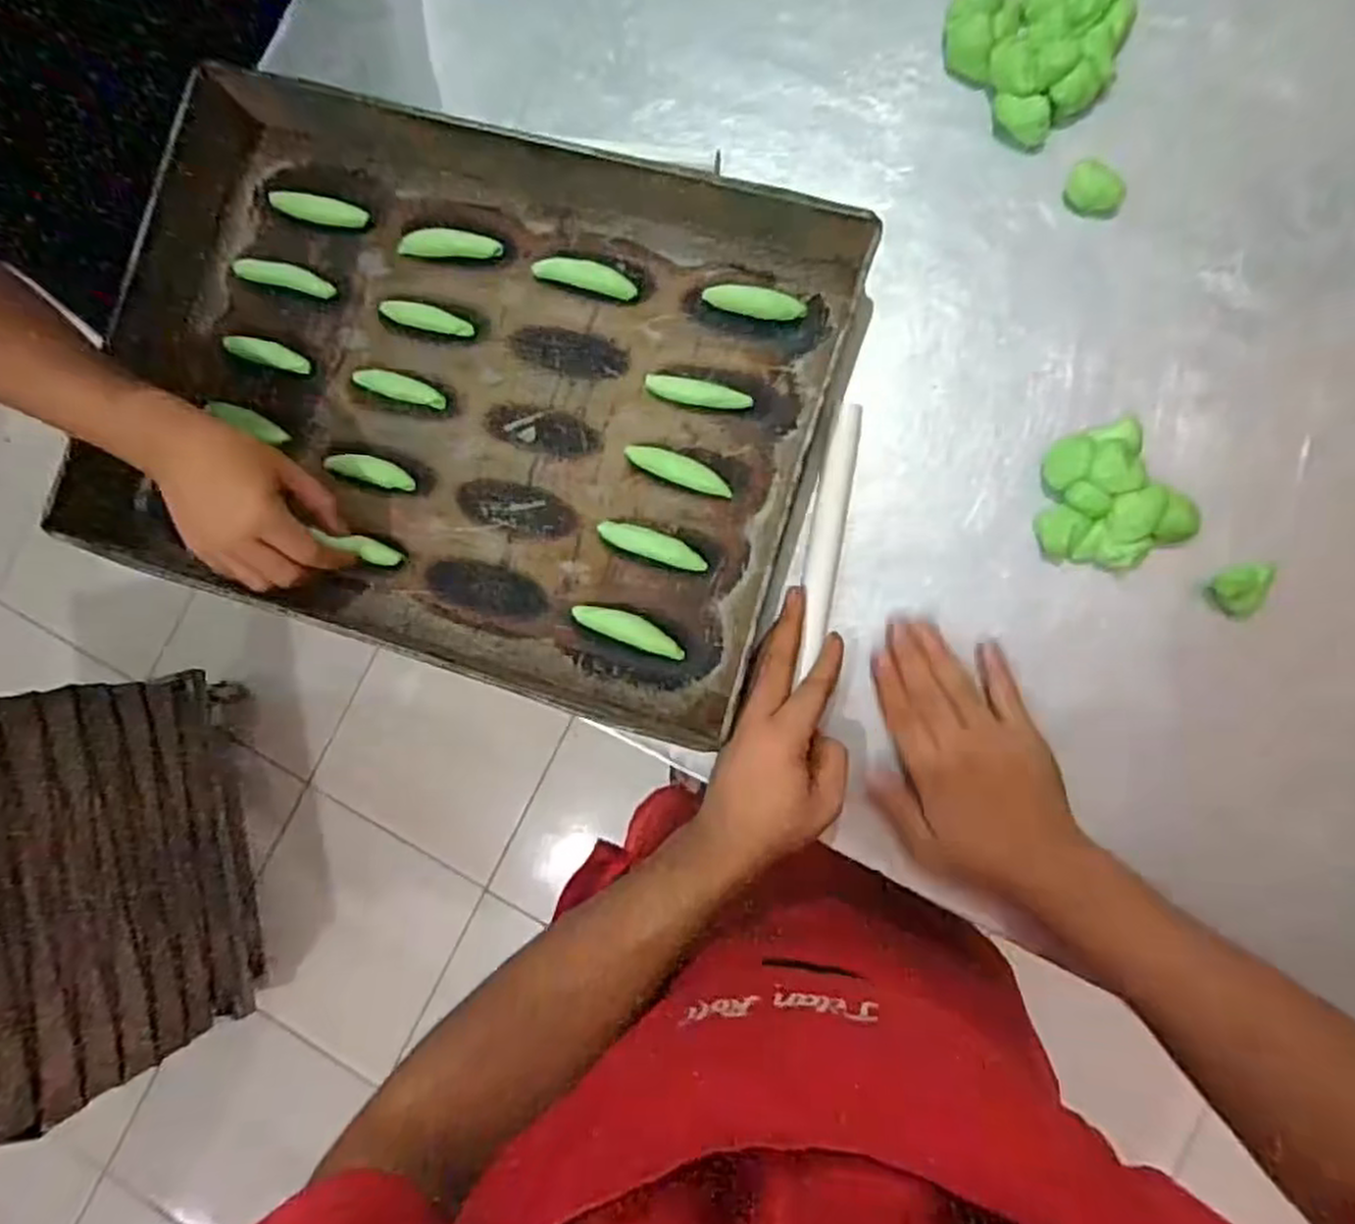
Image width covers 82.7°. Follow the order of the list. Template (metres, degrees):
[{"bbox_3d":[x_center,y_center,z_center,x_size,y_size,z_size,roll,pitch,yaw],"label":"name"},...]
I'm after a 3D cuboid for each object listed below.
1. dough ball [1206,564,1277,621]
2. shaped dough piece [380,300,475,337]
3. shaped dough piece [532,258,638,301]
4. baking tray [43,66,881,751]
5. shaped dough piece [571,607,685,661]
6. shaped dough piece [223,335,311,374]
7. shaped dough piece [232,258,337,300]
[{"bbox_3d":[0.368,-0.013,0.507,0.035,0.032,0.033,-1,85,6],"label":"dough ball"},{"bbox_3d":[-0.192,-0.225,0.591,0.072,0.015,0.021,18,87,8],"label":"shaped dough piece"},{"bbox_3d":[-0.068,-0.253,0.581,0.079,0.013,0.020,17,87,8],"label":"shaped dough piece"},{"bbox_3d":[-0.158,-0.169,0.559,0.527,0.063,0.397,17,87,8],"label":"baking tray"},{"bbox_3d":[-0.034,0.013,0.548,0.083,0.008,0.021,24,88,8],"label":"shaped dough piece"},{"bbox_3d":[-0.323,-0.204,0.606,0.067,0.015,0.020,16,87,7],"label":"shaped dough piece"},{"bbox_3d":[-0.308,-0.264,0.605,0.079,0.013,0.021,15,86,7],"label":"shaped dough piece"}]

